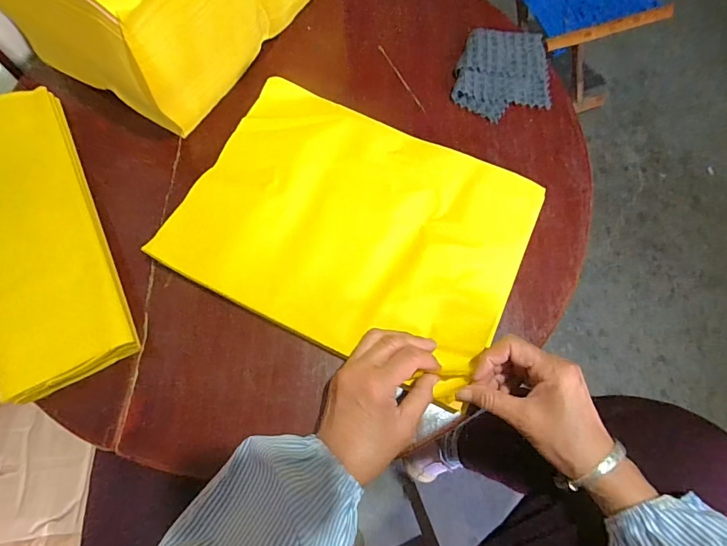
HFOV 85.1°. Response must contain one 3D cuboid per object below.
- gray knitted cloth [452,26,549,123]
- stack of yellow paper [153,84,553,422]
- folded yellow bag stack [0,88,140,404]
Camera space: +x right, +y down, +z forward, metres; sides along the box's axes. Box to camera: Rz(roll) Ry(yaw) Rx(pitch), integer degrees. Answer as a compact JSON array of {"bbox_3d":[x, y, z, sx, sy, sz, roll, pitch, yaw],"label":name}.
[{"bbox_3d":[0.188,-0.273,0.534,0.127,0.017,0.146,5,70,0],"label":"gray knitted cloth"},{"bbox_3d":[-0.008,-0.054,0.434,0.358,0.013,0.257,25,71,7],"label":"stack of yellow paper"},{"bbox_3d":[-0.355,-0.048,0.421,0.125,0.032,0.352,-27,73,-11],"label":"folded yellow bag stack"}]

